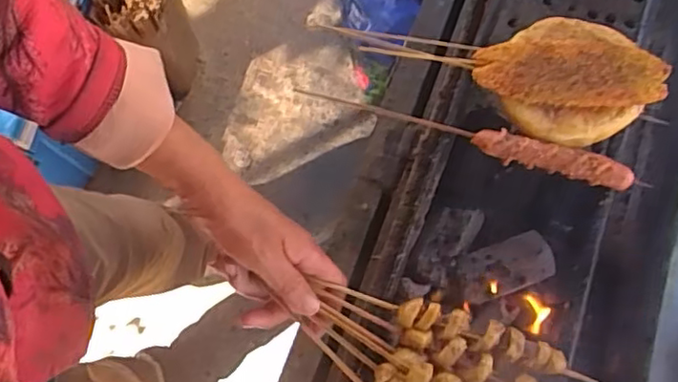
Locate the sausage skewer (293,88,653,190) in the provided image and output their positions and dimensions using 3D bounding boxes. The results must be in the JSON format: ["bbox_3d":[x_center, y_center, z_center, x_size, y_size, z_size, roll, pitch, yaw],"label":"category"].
[{"bbox_3d":[0.097,-0.044,0.500,0.272,0.045,0.023,17,76,4],"label":"sausage skewer"}]

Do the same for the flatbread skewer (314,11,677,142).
[{"bbox_3d":[0.129,-0.118,0.516,0.257,0.051,0.115,27,77,6],"label":"flatbread skewer"}]

